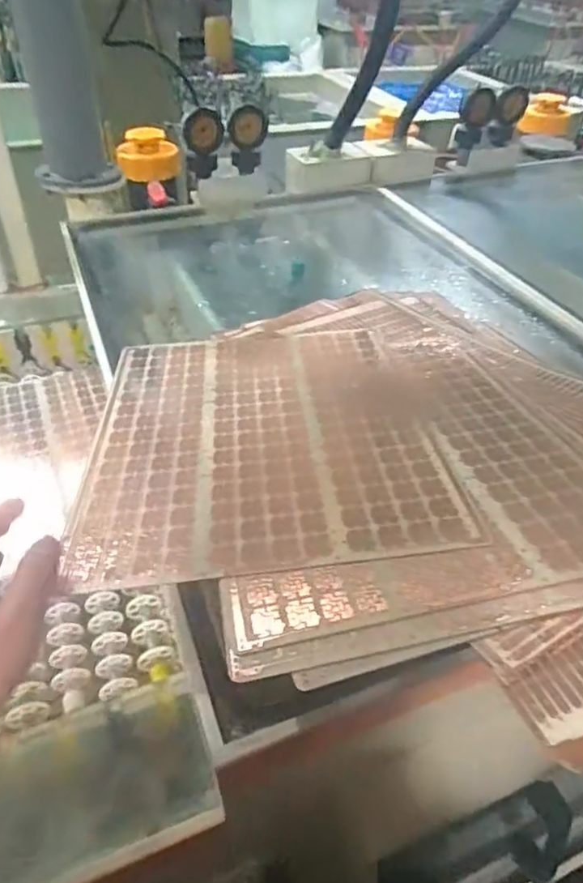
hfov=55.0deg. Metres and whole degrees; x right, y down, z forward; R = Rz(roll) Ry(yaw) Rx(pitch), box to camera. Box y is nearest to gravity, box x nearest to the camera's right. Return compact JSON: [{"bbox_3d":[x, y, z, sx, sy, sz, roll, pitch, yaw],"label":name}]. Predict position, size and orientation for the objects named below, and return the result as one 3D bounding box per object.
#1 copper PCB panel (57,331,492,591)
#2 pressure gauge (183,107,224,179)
[{"bbox_3d":[-0.031,-0.017,0.567,0.324,0.007,0.380,-5,35,-2],"label":"copper PCB panel"},{"bbox_3d":[-0.167,-0.572,1.078,0.076,0.109,0.034,-9,45,-12],"label":"pressure gauge"}]

